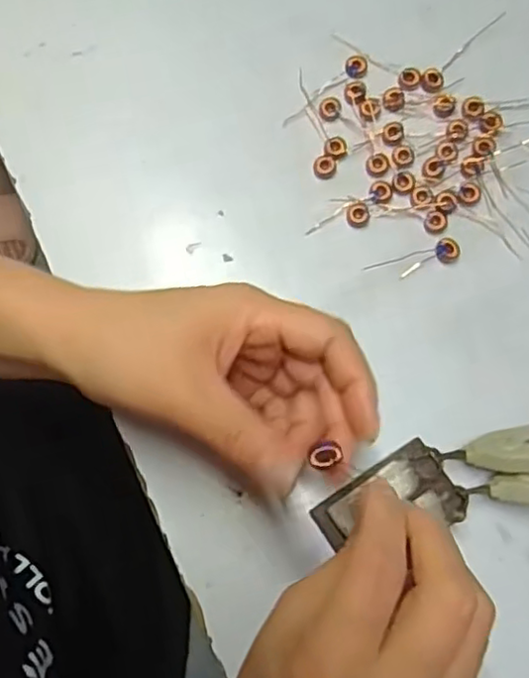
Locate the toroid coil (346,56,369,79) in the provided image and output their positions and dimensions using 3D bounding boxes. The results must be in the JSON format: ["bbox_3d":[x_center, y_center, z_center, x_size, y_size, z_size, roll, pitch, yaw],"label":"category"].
[{"bbox_3d":[0.055,-0.161,0.377,0.012,0.004,0.014,-5,74,1],"label":"toroid coil"}]

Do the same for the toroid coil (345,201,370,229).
[{"bbox_3d":[0.052,-0.069,0.354,0.013,0.004,0.014,-1,75,2],"label":"toroid coil"}]

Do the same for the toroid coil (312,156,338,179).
[{"bbox_3d":[0.034,-0.098,0.363,0.013,0.004,0.014,-1,75,2],"label":"toroid coil"}]

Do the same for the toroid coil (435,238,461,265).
[{"bbox_3d":[0.100,-0.048,0.348,0.013,0.004,0.013,-1,75,2],"label":"toroid coil"}]

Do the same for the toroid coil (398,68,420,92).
[{"bbox_3d":[0.085,-0.153,0.374,0.013,0.004,0.014,-1,75,2],"label":"toroid coil"}]

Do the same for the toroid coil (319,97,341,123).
[{"bbox_3d":[0.038,-0.134,0.372,0.013,0.004,0.015,9,75,5],"label":"toroid coil"}]

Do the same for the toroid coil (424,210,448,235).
[{"bbox_3d":[0.095,-0.065,0.351,0.012,0.004,0.014,32,78,10],"label":"toroid coil"}]

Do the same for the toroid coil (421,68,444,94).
[{"bbox_3d":[0.098,-0.151,0.373,0.013,0.004,0.015,14,76,6],"label":"toroid coil"}]

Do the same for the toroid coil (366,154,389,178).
[{"bbox_3d":[0.064,-0.098,0.360,0.013,0.004,0.014,-1,75,2],"label":"toroid coil"}]

